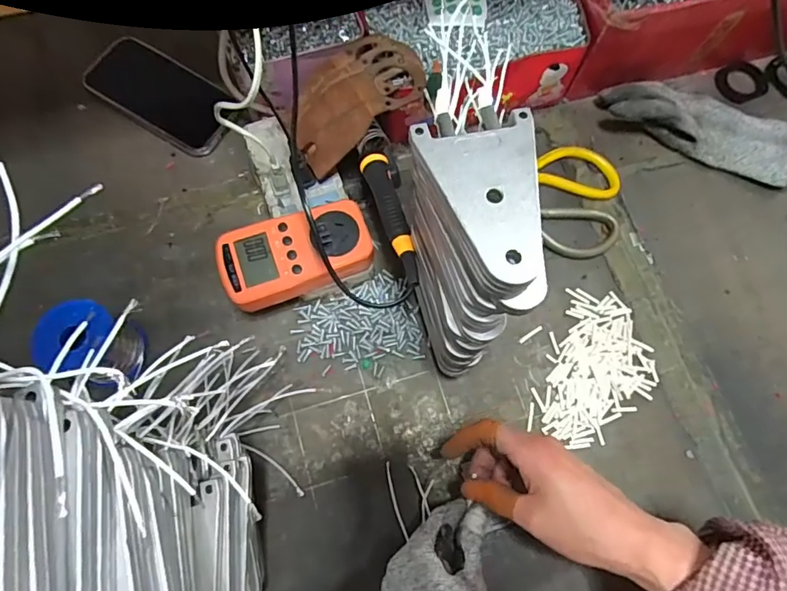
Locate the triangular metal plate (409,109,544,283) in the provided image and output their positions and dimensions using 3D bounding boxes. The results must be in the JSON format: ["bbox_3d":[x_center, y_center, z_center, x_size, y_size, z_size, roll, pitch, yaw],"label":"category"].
[{"bbox_3d":[0.052,-0.053,0.261,0.066,0.010,0.099,-8,73,-5],"label":"triangular metal plate"}]

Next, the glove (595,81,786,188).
[{"bbox_3d":[0.329,-0.183,0.522,0.214,0.047,0.072,21,73,4],"label":"glove"}]

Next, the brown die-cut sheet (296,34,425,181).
[{"bbox_3d":[-0.036,-0.183,0.457,0.128,0.045,0.086,-30,76,-11],"label":"brown die-cut sheet"}]

